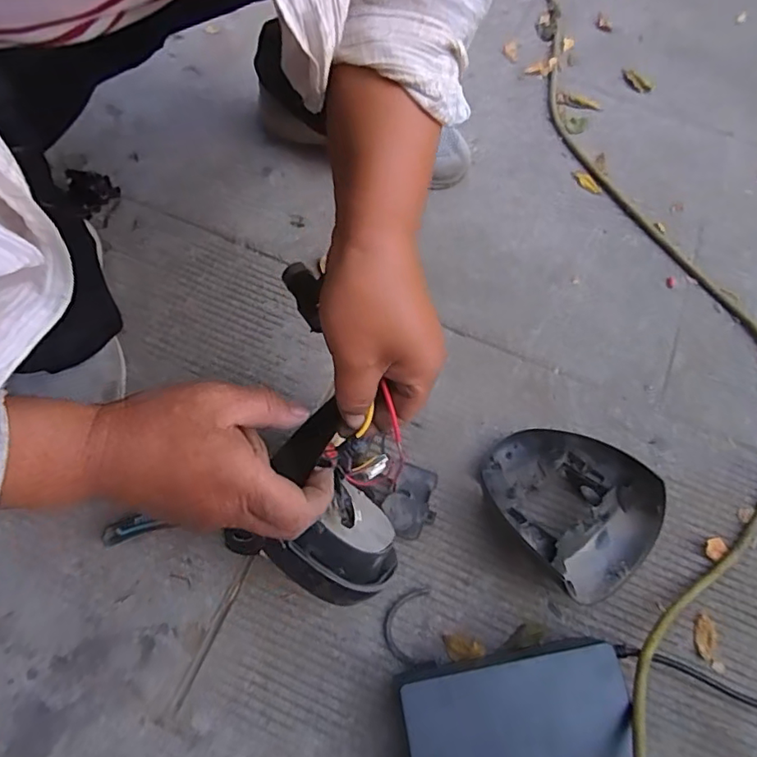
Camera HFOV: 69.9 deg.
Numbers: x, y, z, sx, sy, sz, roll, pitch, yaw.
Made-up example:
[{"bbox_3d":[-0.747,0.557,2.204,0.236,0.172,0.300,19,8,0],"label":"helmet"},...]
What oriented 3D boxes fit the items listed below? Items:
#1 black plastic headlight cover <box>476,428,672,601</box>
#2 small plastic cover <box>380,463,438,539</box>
[{"bbox_3d":[0.157,0.103,0.450,0.106,0.057,0.143,-38,74,-17],"label":"black plastic headlight cover"},{"bbox_3d":[0.029,0.103,0.452,0.042,0.029,0.058,30,68,10],"label":"small plastic cover"}]

